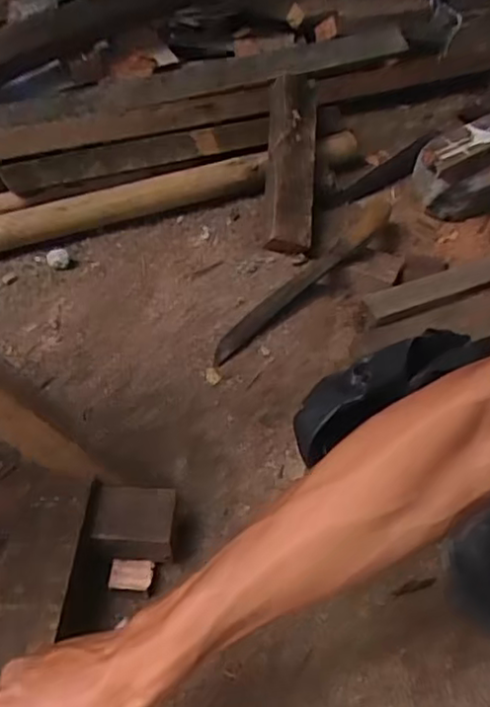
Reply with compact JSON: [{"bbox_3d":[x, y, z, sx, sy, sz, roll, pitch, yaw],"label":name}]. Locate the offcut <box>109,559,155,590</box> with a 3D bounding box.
[{"bbox_3d":[-0.105,0.208,0.627,0.039,0.021,0.027,1,48,-1],"label":"offcut"}]

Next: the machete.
[{"bbox_3d":[0.097,-0.117,0.903,0.045,0.027,0.409,31,54,24],"label":"machete"}]

